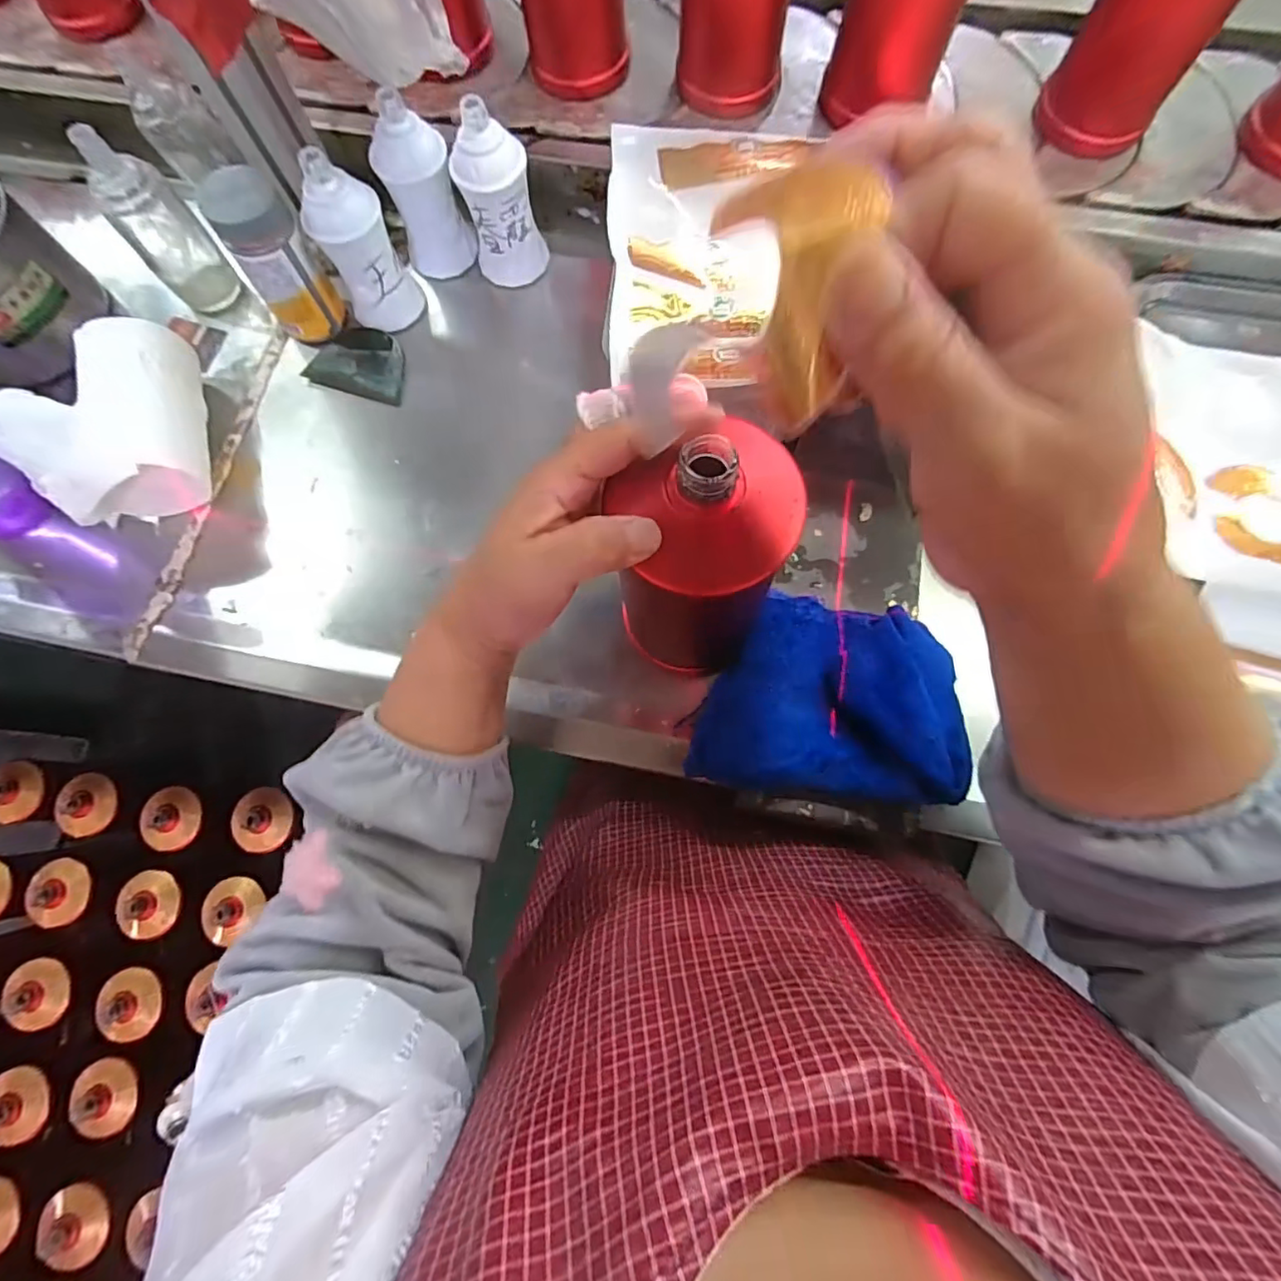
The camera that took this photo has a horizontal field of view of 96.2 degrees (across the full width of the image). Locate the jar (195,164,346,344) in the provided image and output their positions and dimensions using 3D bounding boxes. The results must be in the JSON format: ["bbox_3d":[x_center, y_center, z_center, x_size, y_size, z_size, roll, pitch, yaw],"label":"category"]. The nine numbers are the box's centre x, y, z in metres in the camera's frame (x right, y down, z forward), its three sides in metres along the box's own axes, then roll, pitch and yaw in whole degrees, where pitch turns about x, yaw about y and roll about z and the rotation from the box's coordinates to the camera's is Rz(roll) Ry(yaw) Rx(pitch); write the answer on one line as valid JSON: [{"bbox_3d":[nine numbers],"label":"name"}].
[{"bbox_3d":[-0.274,-0.287,0.437,0.054,0.105,0.052,0,77,1],"label":"jar"}]

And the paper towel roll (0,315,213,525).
[{"bbox_3d":[-0.388,-0.156,0.420,0.112,0.072,0.158,-15,78,-2],"label":"paper towel roll"}]

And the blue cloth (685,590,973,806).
[{"bbox_3d":[0.117,0.037,0.358,0.160,0.042,0.132,6,78,3],"label":"blue cloth"}]

